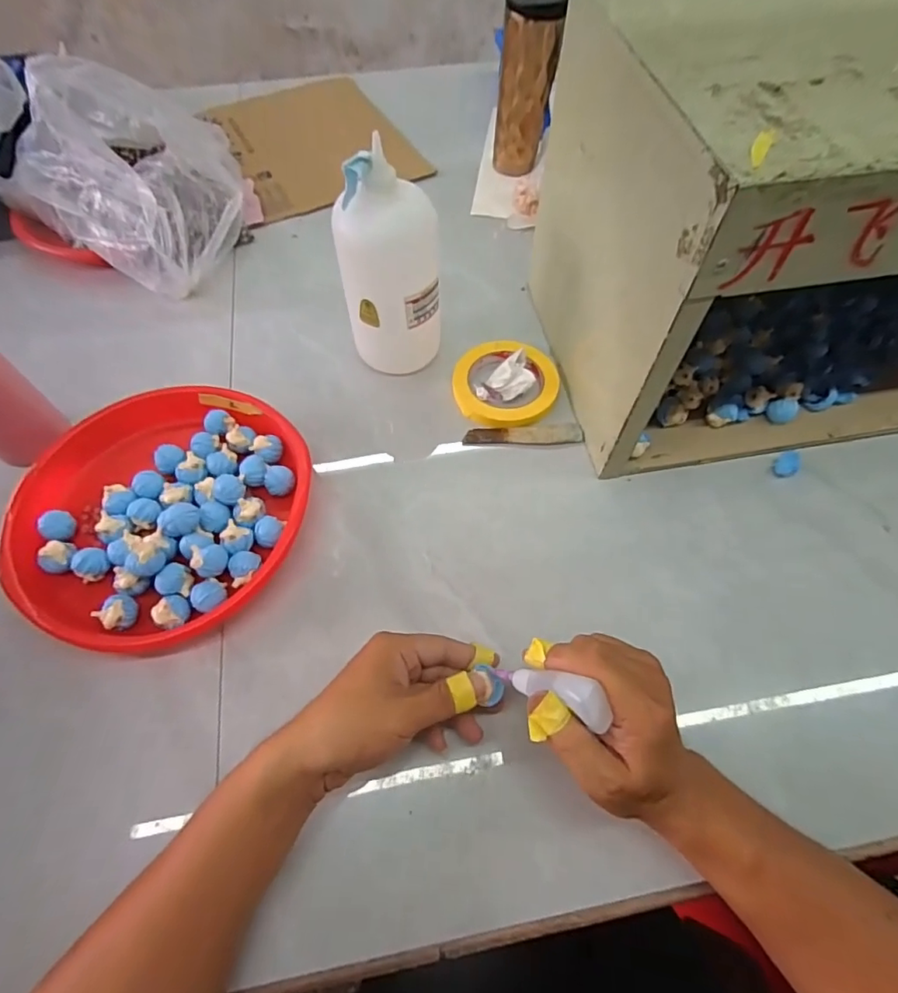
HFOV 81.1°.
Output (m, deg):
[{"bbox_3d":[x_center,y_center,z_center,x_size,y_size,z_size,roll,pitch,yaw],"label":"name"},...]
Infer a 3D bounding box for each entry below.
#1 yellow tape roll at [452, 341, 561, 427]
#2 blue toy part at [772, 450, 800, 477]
[{"bbox_3d":[0.060,-0.122,0.553,0.110,0.013,0.106,0,60,0],"label":"yellow tape roll"},{"bbox_3d":[0.325,-0.031,0.505,0.020,0.017,0.023,40,69,20],"label":"blue toy part"}]

